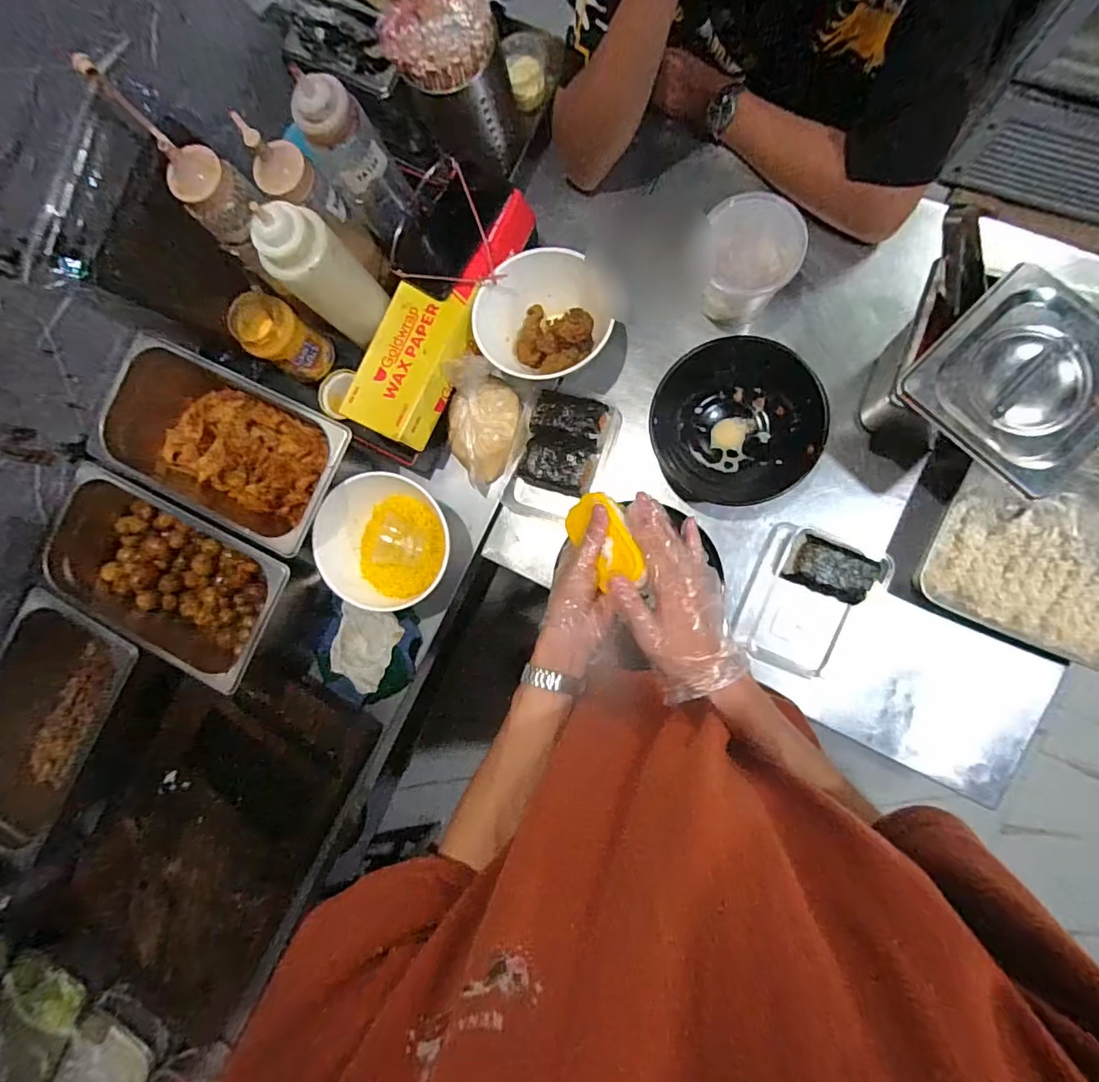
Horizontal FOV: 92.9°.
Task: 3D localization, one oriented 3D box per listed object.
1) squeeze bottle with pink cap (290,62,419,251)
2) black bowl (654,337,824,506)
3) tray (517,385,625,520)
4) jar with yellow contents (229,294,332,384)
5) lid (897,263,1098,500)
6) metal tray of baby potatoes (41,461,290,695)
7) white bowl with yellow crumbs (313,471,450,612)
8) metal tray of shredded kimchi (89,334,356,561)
[{"bbox_3d":[-0.202,-0.402,0.574,0.063,0.212,0.061,0,88,9],"label":"squeeze bottle with pink cap"},{"bbox_3d":[0.223,-0.143,0.635,0.190,0.065,0.190,0,88,9],"label":"black bowl"},{"bbox_3d":[0.014,-0.112,0.687,0.113,0.047,0.166,20,91,9],"label":"tray"},{"bbox_3d":[-0.347,-0.264,0.688,0.065,0.124,0.071,0,88,9],"label":"jar with yellow contents"},{"bbox_3d":[0.440,-0.146,0.478,0.164,0.022,0.163,44,95,8],"label":"lid"},{"bbox_3d":[-0.478,0.050,0.684,0.313,0.097,0.177,26,92,9],"label":"metal tray of baby potatoes"},{"bbox_3d":[-0.205,0.003,0.677,0.154,0.091,0.163,0,88,9],"label":"white bowl with yellow crumbs"},{"bbox_3d":[-0.407,-0.116,0.683,0.314,0.101,0.177,26,92,9],"label":"metal tray of shredded kimchi"}]

